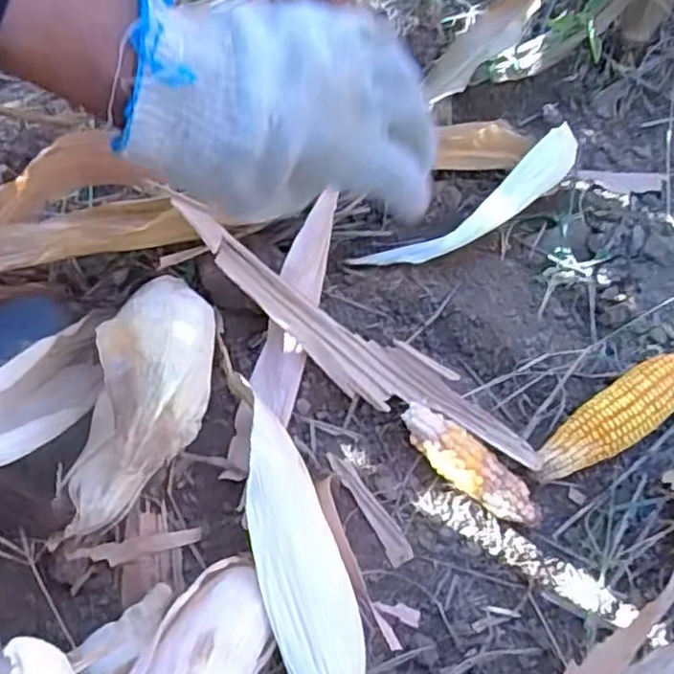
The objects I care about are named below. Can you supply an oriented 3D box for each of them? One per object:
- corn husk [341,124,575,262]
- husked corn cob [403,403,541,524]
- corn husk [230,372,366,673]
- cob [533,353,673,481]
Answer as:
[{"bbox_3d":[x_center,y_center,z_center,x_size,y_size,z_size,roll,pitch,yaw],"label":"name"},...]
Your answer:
[{"bbox_3d":[0.117,-0.108,0.604,0.214,0.020,0.047,-32,69,10],"label":"corn husk"},{"bbox_3d":[0.093,0.093,0.490,0.112,0.043,0.034,39,72,15],"label":"husked corn cob"},{"bbox_3d":[-0.025,0.142,0.450,0.055,0.060,0.223,-17,68,-7],"label":"corn husk"},{"bbox_3d":[0.204,0.062,0.509,0.141,0.038,0.042,-33,71,-13],"label":"cob"}]

